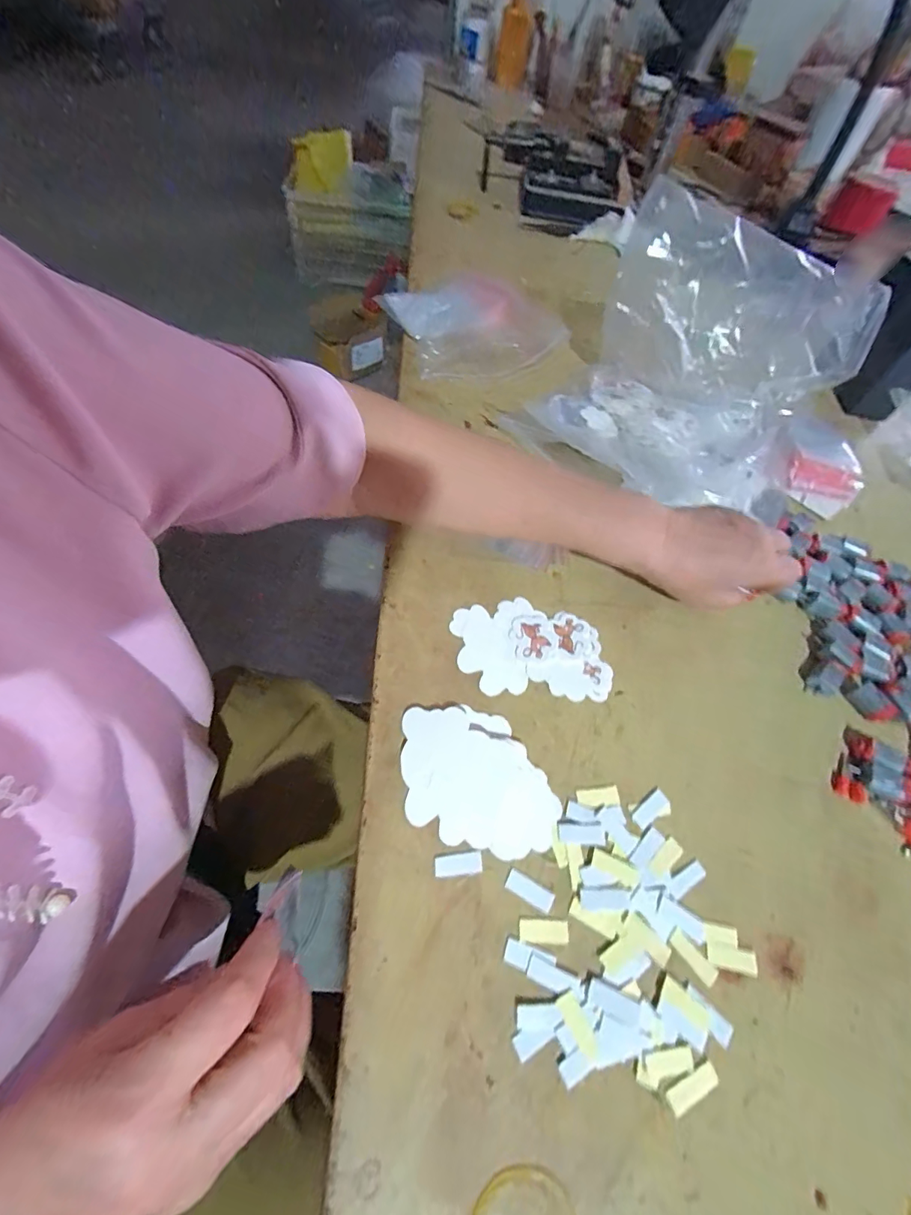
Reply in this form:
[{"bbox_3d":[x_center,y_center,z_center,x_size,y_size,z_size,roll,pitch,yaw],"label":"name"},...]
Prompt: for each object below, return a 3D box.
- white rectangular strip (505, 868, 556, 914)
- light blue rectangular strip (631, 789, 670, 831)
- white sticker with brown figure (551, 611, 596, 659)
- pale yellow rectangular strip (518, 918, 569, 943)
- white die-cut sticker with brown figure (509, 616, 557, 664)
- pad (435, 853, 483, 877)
[{"bbox_3d":[0.044,0.166,0.269,0.028,0.004,0.011,26,58,12],"label":"white rectangular strip"},{"bbox_3d":[0.128,0.132,0.299,0.029,0.004,0.011,-31,64,-23],"label":"light blue rectangular strip"},{"bbox_3d":[0.092,0.023,0.361,0.035,0.004,0.038,17,58,4],"label":"white sticker with brown figure"},{"bbox_3d":[0.050,0.183,0.259,0.028,0.004,0.011,6,56,-1],"label":"pale yellow rectangular strip"},{"bbox_3d":[0.061,0.024,0.356,0.034,0.004,0.040,2,56,-4],"label":"white die-cut sticker with brown figure"},{"bbox_3d":[0.002,0.153,0.273,0.028,0.004,0.011,-4,56,-7],"label":"pad"}]

